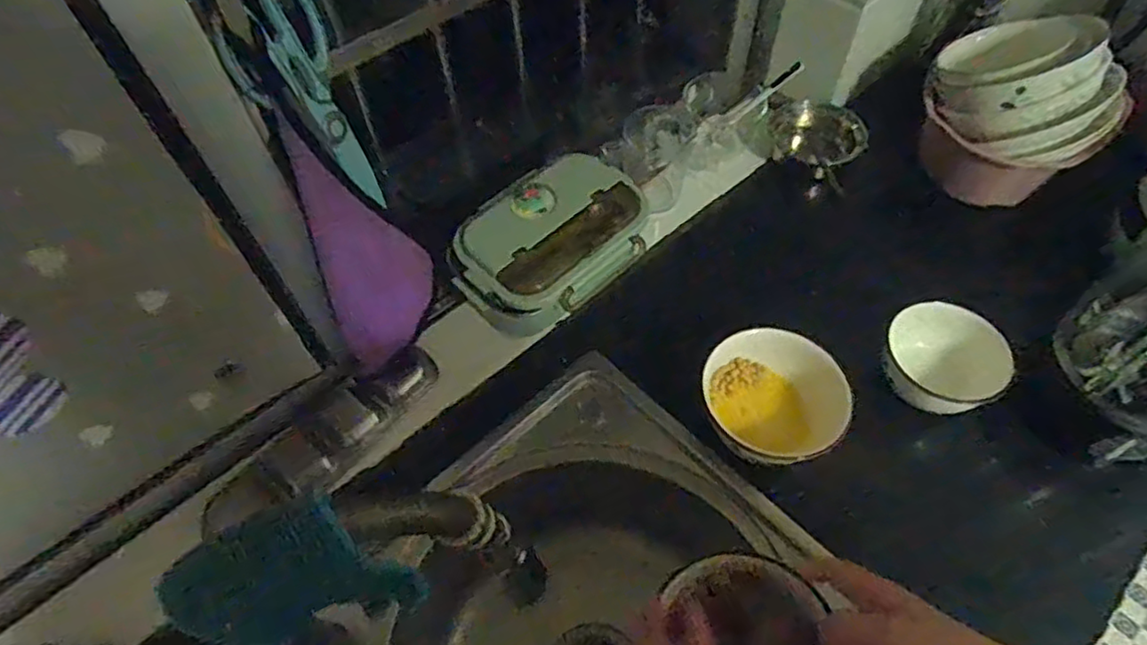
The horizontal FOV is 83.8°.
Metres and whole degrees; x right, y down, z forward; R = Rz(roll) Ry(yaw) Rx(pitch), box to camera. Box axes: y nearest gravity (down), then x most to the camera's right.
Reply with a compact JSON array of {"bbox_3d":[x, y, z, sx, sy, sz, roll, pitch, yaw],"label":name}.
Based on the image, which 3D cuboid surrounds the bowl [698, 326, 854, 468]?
[{"bbox_3d":[0.188,0.081,0.618,0.132,0.067,0.128,-1,55,1],"label":"bowl"}]

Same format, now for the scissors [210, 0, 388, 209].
[{"bbox_3d":[-0.195,-0.168,0.494,0.015,0.182,0.085,5,56,21],"label":"scissors"}]

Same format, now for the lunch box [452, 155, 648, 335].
[{"bbox_3d":[-0.022,-0.089,0.727,0.231,0.071,0.159,-36,62,-22],"label":"lunch box"}]

